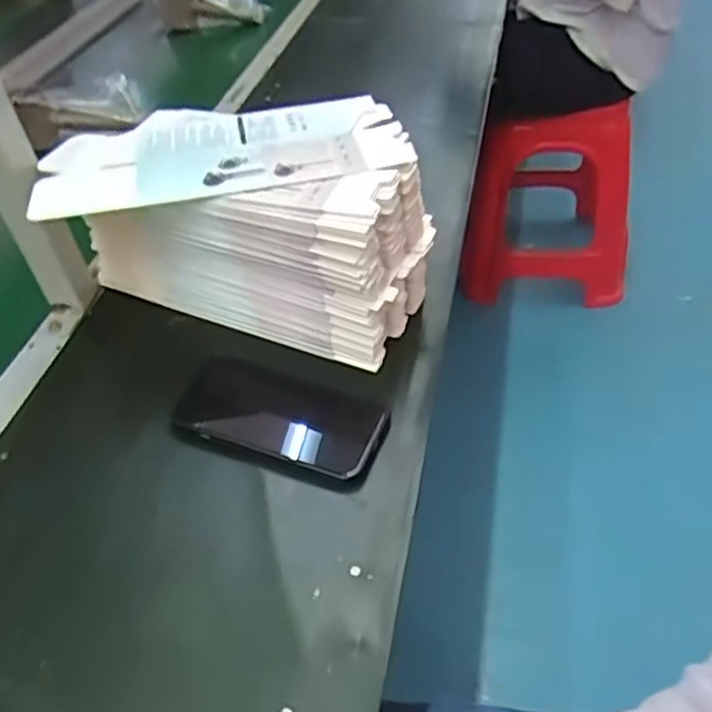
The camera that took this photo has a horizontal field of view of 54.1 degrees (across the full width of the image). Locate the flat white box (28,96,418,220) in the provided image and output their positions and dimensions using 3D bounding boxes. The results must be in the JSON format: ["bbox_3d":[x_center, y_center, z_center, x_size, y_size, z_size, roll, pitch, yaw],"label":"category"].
[{"bbox_3d":[-0.101,-0.158,0.527,0.270,0.009,0.133,-10,42,-3],"label":"flat white box"}]

